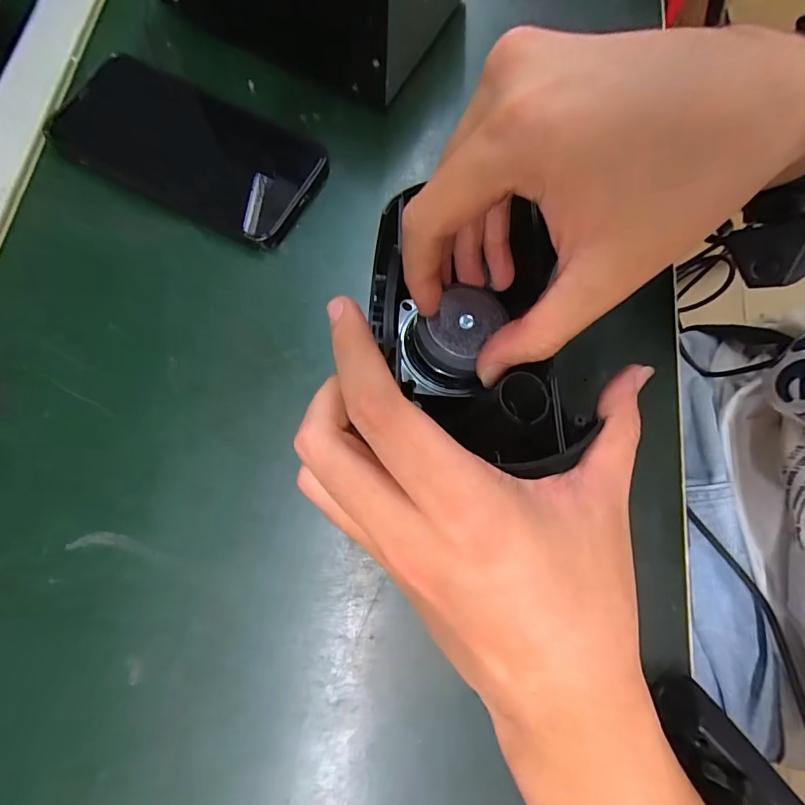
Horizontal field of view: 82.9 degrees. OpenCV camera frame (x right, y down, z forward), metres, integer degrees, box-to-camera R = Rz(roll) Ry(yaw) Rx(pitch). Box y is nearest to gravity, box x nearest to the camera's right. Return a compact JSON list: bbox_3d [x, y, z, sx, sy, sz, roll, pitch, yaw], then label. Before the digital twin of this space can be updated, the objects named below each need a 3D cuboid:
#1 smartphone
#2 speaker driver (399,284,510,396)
[{"bbox_3d":[-0.128,-0.158,0.279,0.156,0.015,0.089,24,76,5],"label":"smartphone"},{"bbox_3d":[0.022,-0.029,0.209,0.046,0.023,0.046,2,75,-1],"label":"speaker driver"}]

